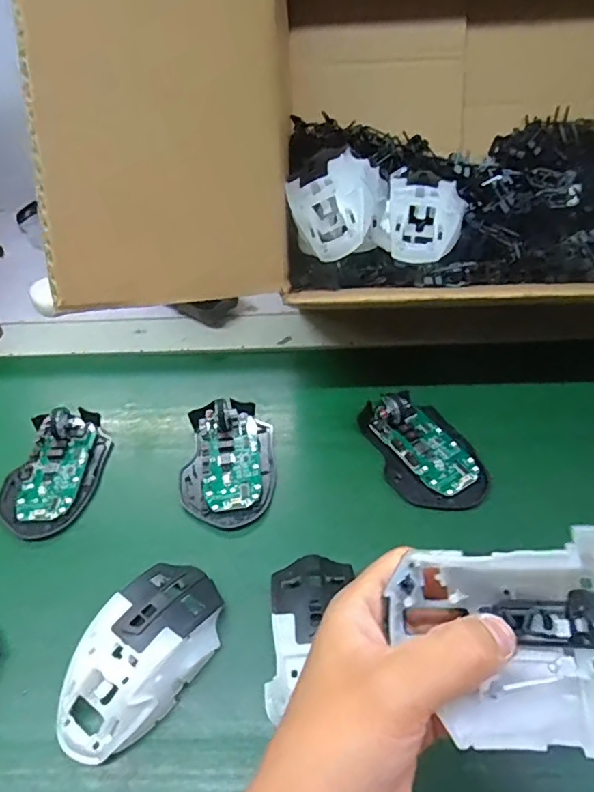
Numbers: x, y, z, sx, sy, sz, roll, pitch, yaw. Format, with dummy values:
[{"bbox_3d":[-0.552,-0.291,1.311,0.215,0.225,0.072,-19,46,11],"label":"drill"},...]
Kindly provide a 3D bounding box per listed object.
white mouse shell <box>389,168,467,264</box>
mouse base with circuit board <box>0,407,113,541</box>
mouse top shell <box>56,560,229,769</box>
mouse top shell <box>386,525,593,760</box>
[{"bbox_3d":[0.102,-0.140,0.417,0.058,0.034,0.067,2,49,11],"label":"white mouse shell"},{"bbox_3d":[-0.194,0.054,0.419,0.069,0.028,0.111,8,50,10],"label":"mouse base with circuit board"},{"bbox_3d":[-0.094,0.154,0.318,0.063,0.034,0.113,26,57,28],"label":"mouse top shell"},{"bbox_3d":[0.093,0.087,0.191,0.109,0.035,0.067,-18,68,20],"label":"mouse top shell"}]

